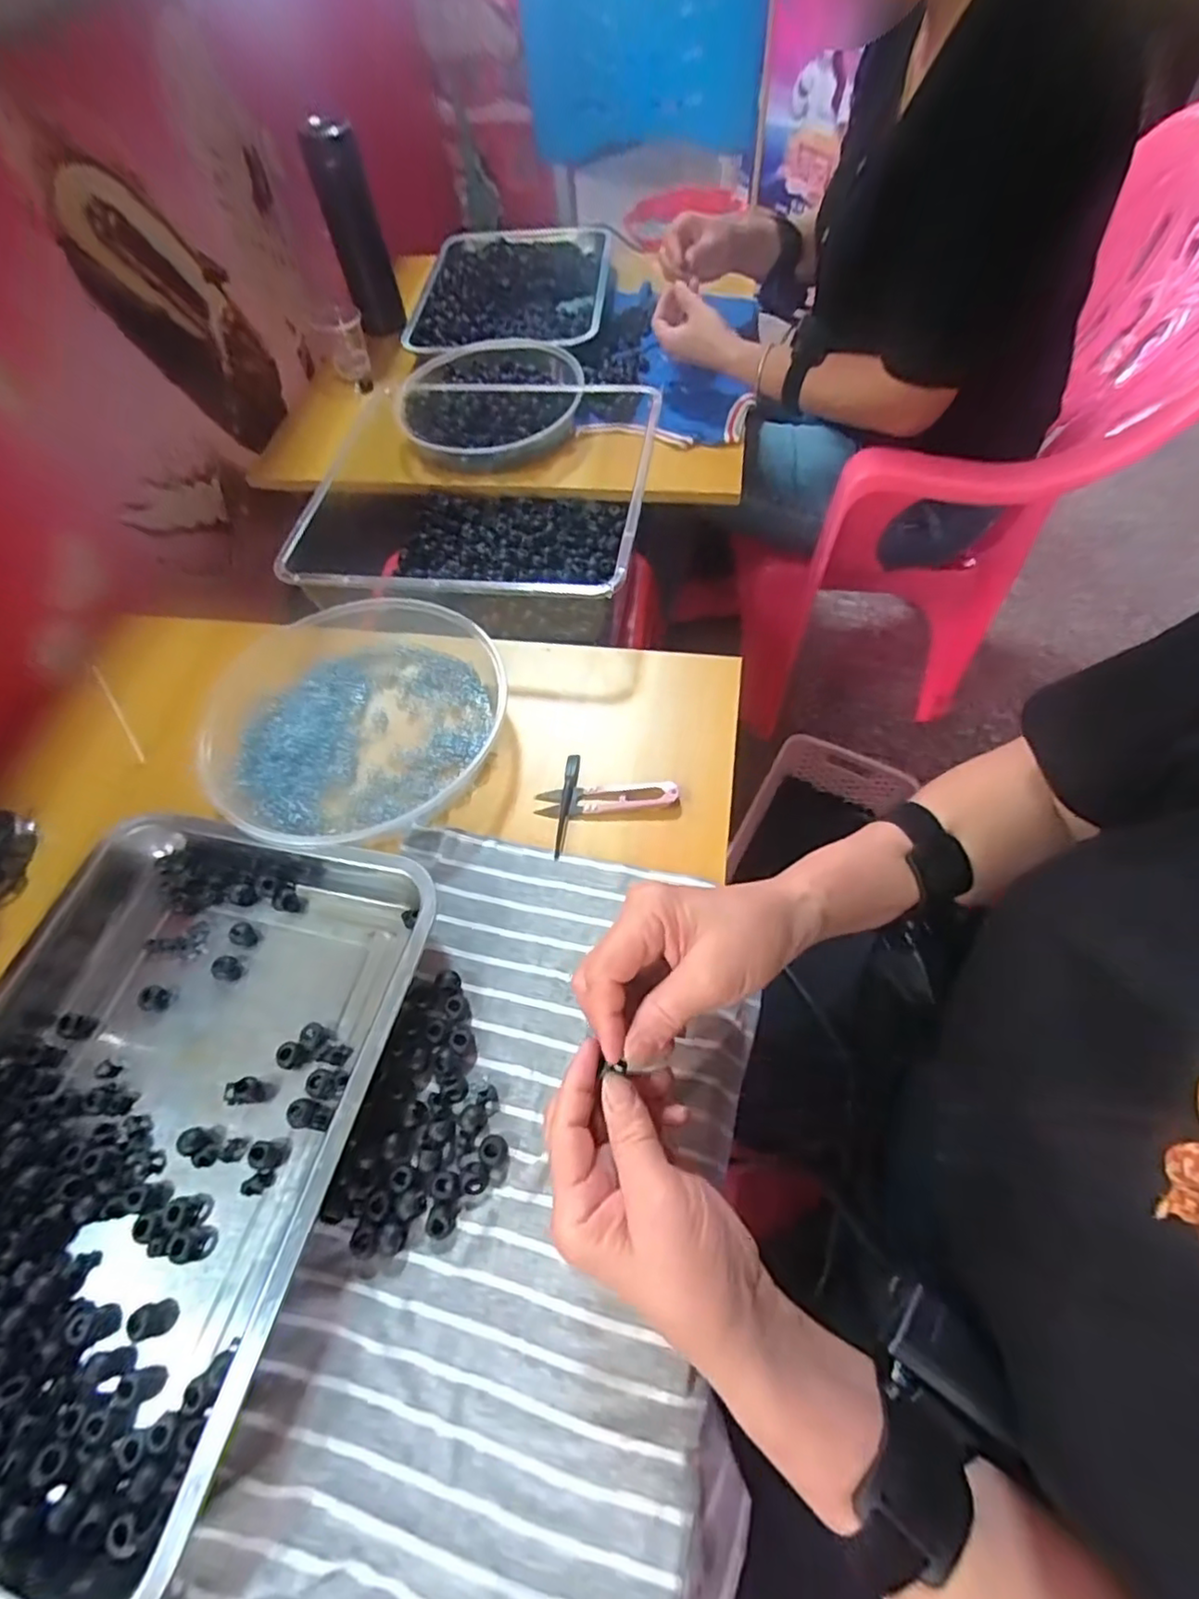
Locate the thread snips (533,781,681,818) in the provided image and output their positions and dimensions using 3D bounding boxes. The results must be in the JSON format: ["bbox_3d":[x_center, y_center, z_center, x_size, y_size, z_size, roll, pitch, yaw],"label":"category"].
[{"bbox_3d":[0.005,-0.001,0.467,0.104,0.014,0.026,0,60,4],"label":"thread snips"}]

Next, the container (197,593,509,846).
[{"bbox_3d":[-0.202,-0.070,0.499,0.235,0.047,0.226,-2,60,3],"label":"container"}]

